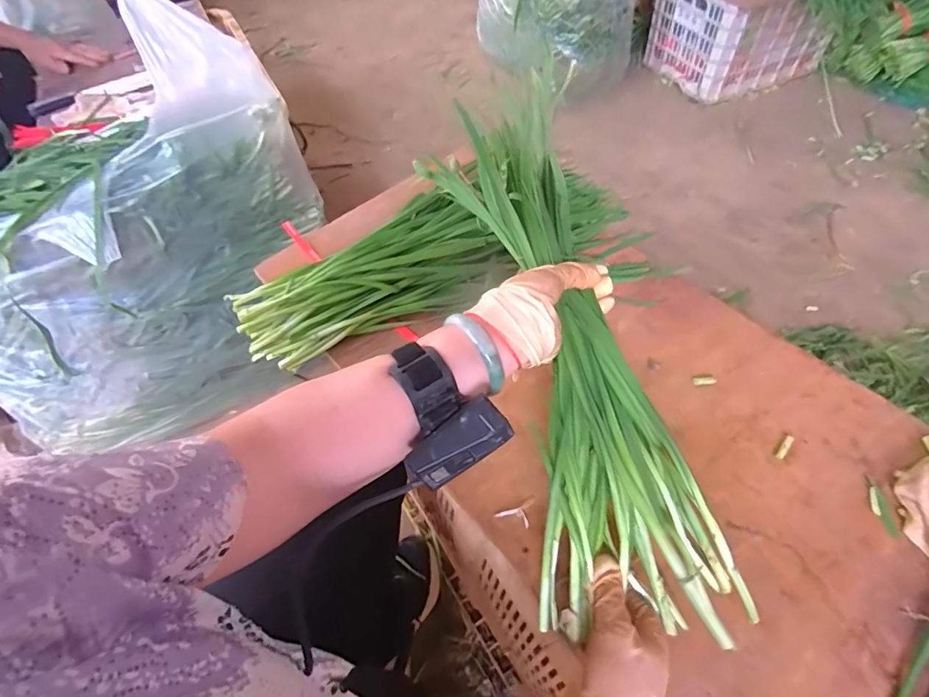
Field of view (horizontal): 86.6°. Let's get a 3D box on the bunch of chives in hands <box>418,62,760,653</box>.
[{"bbox_3d":[0.086,0.007,0.429,0.140,0.089,0.461,-14,76,-8],"label":"bunch of chives in hands"}]

